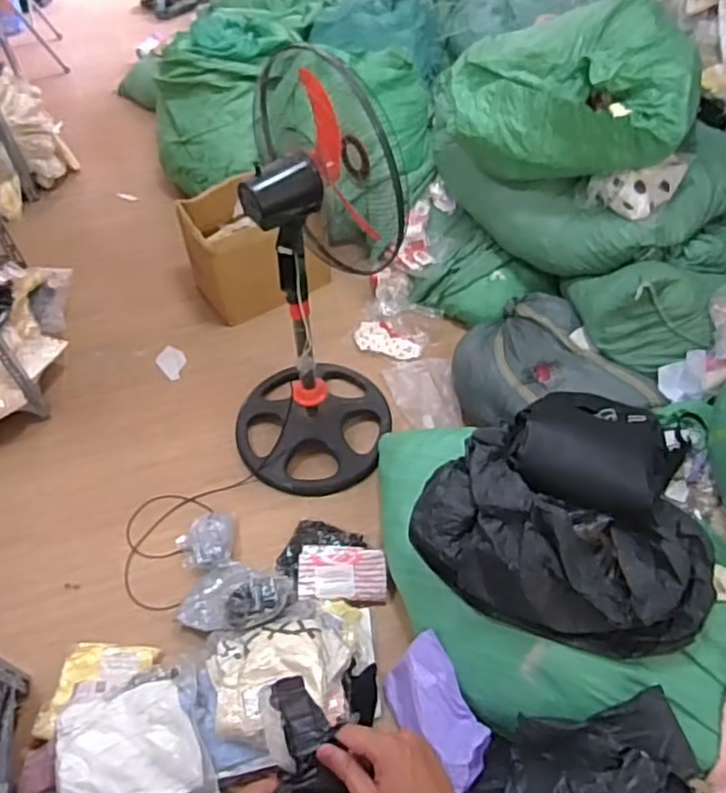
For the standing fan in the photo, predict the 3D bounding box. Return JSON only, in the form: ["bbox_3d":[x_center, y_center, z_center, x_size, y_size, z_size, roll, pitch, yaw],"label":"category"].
[{"bbox_3d":[-0.144,-0.185,1.572,0.443,1.007,0.431,-23,55,-15],"label":"standing fan"}]

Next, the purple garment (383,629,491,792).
[{"bbox_3d":[0.164,0.700,1.426,0.150,0.174,0.291,-25,56,-16],"label":"purple garment"}]

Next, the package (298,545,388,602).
[{"bbox_3d":[-0.053,0.459,1.683,0.225,0.028,0.135,1,68,-3],"label":"package"}]

